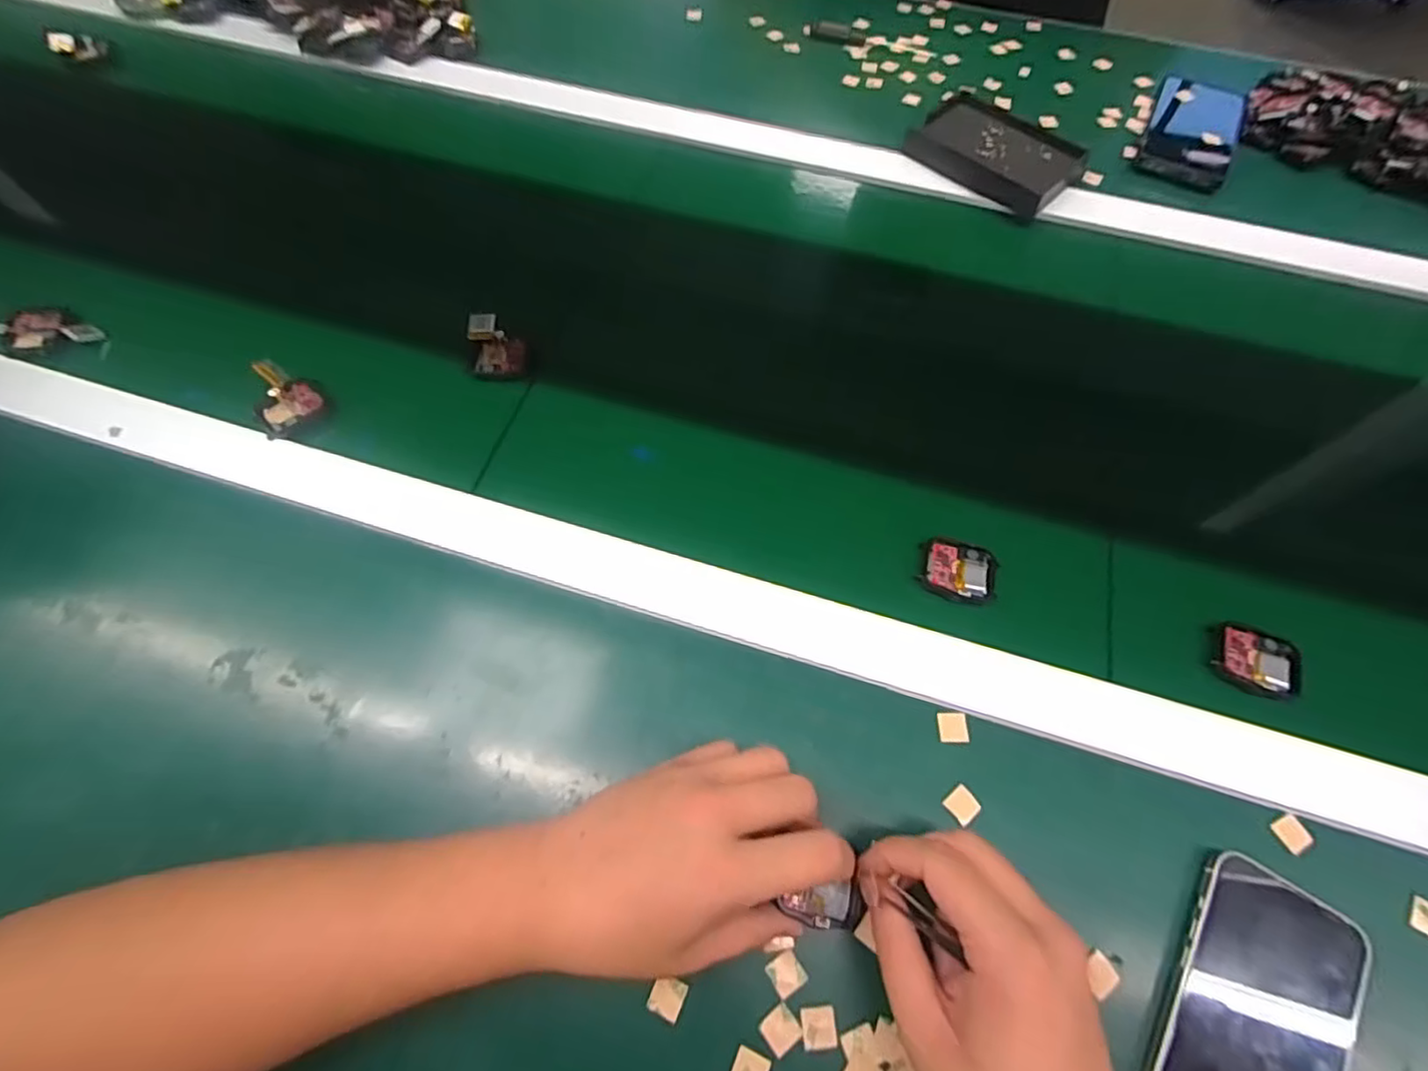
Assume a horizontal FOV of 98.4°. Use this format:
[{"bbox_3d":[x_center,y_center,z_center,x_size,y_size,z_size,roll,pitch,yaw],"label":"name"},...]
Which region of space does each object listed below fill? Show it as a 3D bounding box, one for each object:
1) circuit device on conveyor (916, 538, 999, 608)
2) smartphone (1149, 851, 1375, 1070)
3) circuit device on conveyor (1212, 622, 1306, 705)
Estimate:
[{"bbox_3d":[0.151,0.023,0.380,0.045,0.009,0.040,15,65,7],"label":"circuit device on conveyor"},{"bbox_3d":[0.249,0.233,0.283,0.076,0.010,0.145,29,70,12],"label":"smartphone"},{"bbox_3d":[0.317,0.073,0.360,0.043,0.010,0.044,27,67,13],"label":"circuit device on conveyor"}]

